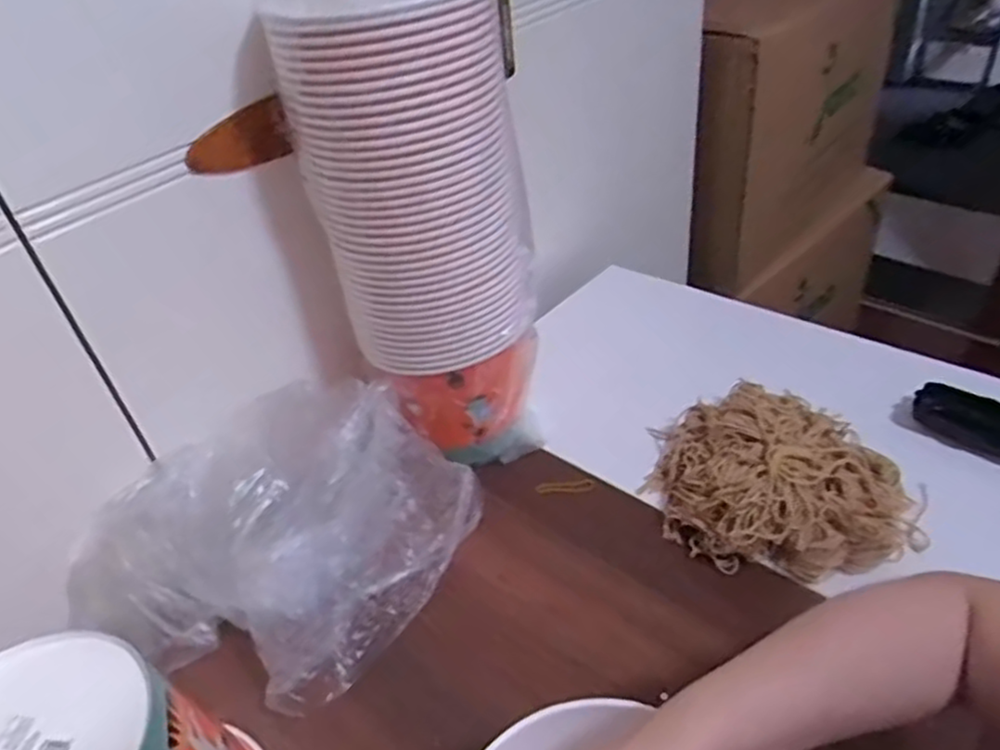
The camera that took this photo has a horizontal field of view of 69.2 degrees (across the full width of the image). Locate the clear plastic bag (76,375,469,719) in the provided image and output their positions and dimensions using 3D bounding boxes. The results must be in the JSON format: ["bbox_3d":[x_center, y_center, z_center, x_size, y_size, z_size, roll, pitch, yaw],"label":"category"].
[{"bbox_3d":[-0.186,0.126,0.619,0.240,0.131,0.284,19,46,29],"label":"clear plastic bag"}]

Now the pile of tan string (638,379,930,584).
[{"bbox_3d":[0.245,0.086,0.628,0.222,0.066,0.161,9,42,20],"label":"pile of tan string"}]

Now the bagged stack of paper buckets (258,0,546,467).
[{"bbox_3d":[-0.074,-0.139,0.621,0.168,0.507,0.134,17,45,27],"label":"bagged stack of paper buckets"}]

